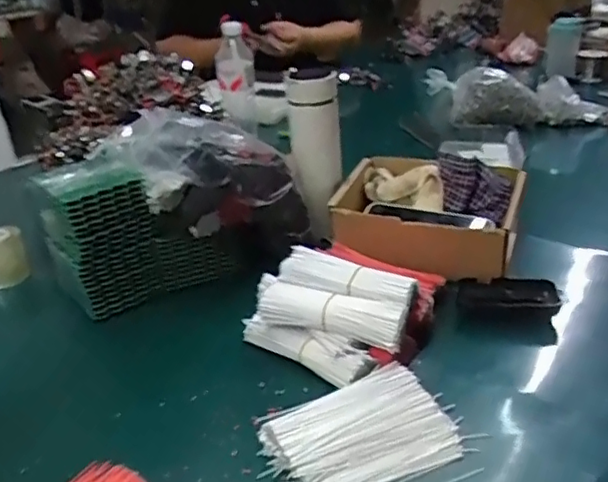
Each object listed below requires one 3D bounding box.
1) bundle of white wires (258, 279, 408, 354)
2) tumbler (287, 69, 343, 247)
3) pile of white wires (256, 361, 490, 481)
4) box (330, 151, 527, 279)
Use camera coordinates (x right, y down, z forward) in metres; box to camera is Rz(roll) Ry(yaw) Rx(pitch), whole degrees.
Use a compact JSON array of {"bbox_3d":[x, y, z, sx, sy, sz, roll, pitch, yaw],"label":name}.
[{"bbox_3d":[0.022,0.077,0.620,0.168,0.039,0.047,11,30,25],"label":"bundle of white wires"},{"bbox_3d":[0.017,-0.104,0.776,0.066,0.210,0.070,-3,27,-1],"label":"tumbler"},{"bbox_3d":[0.050,0.167,0.514,0.161,0.025,0.125,-14,29,-20],"label":"pile of white wires"},{"bbox_3d":[0.155,-0.041,0.778,0.226,0.079,0.169,11,30,25],"label":"box"}]

